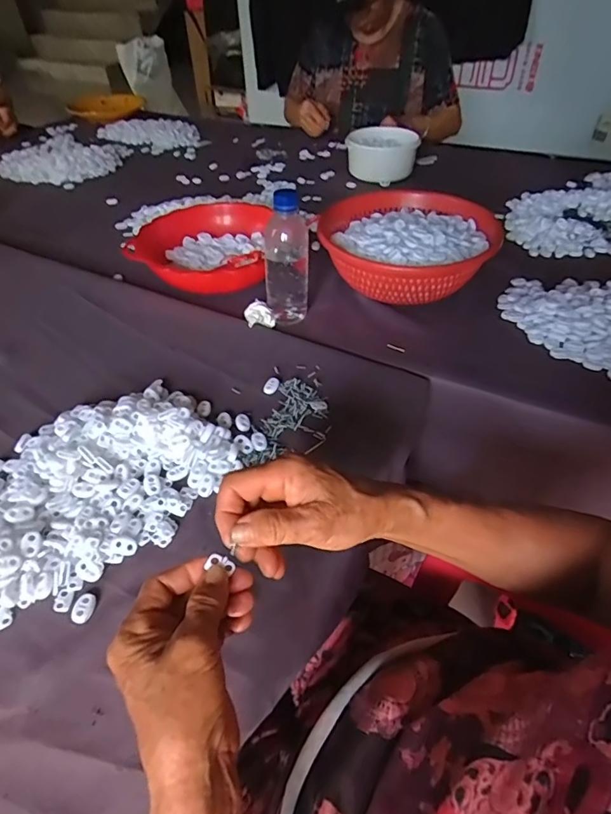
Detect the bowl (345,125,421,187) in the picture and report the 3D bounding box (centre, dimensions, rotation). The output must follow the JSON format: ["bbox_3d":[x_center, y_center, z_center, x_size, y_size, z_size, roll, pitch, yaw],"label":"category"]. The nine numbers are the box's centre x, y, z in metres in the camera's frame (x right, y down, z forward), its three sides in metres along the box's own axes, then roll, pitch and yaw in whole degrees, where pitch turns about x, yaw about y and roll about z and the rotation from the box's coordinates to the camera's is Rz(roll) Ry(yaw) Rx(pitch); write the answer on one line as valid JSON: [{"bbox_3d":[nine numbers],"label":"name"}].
[{"bbox_3d":[0.168,-0.562,1.088,0.148,0.087,0.137,0,43,0],"label":"bowl"}]

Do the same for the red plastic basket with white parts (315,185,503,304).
[{"bbox_3d":[0.148,-0.232,0.732,0.256,0.092,0.242,12,46,14],"label":"red plastic basket with white parts"}]

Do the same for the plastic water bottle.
[{"bbox_3d":[-0.025,-0.199,0.657,0.060,0.173,0.057,-2,45,0],"label":"plastic water bottle"}]

